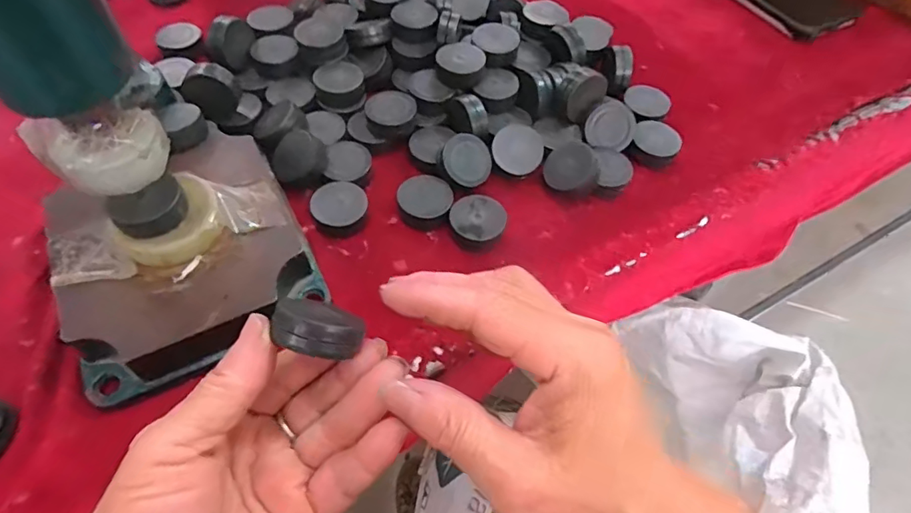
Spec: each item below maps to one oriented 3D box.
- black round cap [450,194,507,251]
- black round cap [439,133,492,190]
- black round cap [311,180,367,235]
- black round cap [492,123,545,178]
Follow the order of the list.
[{"bbox_3d":[0.012,-0.018,0.307,0.032,0.014,0.034,2,55,-3],"label":"black round cap"},{"bbox_3d":[0.006,-0.058,0.323,0.032,0.010,0.033,-30,88,-25],"label":"black round cap"},{"bbox_3d":[-0.068,-0.029,0.310,0.031,0.013,0.030,2,55,-3],"label":"black round cap"},{"bbox_3d":[0.040,-0.068,0.329,0.031,0.007,0.032,0,90,-7],"label":"black round cap"}]

